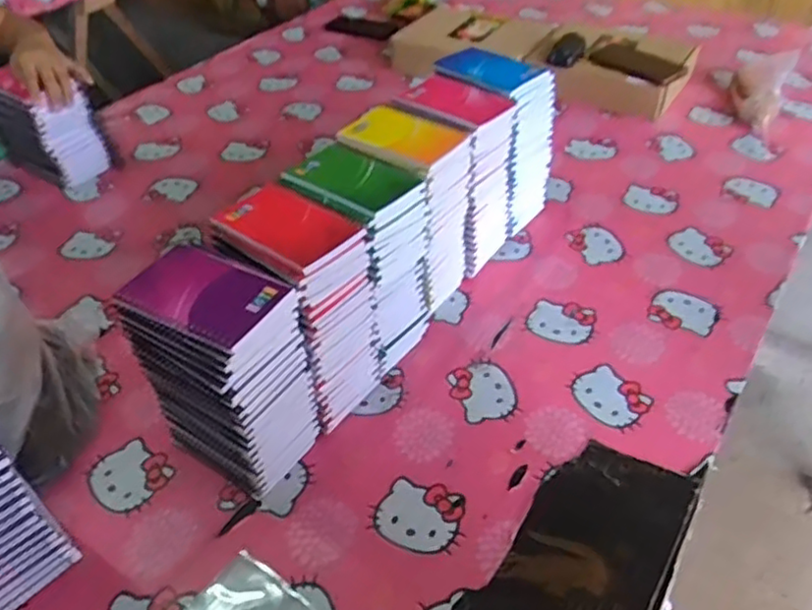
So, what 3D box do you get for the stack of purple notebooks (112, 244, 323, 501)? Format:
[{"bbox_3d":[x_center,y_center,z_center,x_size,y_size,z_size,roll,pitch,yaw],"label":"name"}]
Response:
[{"bbox_3d":[-0.166,0.067,0.635,0.134,0.225,0.097,22,47,25],"label":"stack of purple notebooks"}]

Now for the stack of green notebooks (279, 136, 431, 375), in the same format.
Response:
[{"bbox_3d":[-0.057,-0.050,0.763,0.138,0.222,0.110,23,47,27],"label":"stack of green notebooks"}]

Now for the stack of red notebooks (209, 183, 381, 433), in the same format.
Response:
[{"bbox_3d":[-0.110,0.009,0.700,0.136,0.221,0.101,24,48,27],"label":"stack of red notebooks"}]

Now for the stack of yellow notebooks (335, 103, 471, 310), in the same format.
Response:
[{"bbox_3d":[0.000,-0.109,0.812,0.124,0.235,0.118,21,46,24],"label":"stack of yellow notebooks"}]

